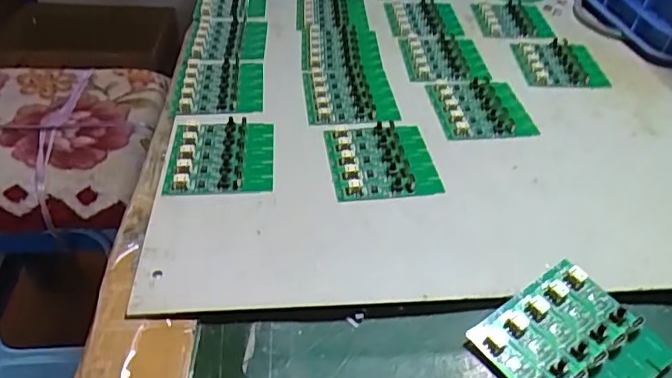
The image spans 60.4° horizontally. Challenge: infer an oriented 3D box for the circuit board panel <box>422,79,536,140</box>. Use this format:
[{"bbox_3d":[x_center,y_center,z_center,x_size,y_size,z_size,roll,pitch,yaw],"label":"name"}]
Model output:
[{"bbox_3d":[0.099,-0.057,0.399,0.061,0.004,0.067,-3,42,-6],"label":"circuit board panel"}]

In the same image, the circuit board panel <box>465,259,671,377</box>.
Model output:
[{"bbox_3d":[0.104,0.069,0.256,0.066,0.013,0.062,-25,49,-27],"label":"circuit board panel"}]

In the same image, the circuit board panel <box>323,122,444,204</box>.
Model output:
[{"bbox_3d":[0.027,-0.019,0.349,0.061,0.004,0.067,-4,43,-7],"label":"circuit board panel"}]

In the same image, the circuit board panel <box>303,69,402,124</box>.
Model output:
[{"bbox_3d":[0.009,-0.066,0.408,0.063,0.007,0.069,-3,42,-6],"label":"circuit board panel"}]

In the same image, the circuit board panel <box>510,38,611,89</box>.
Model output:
[{"bbox_3d":[0.174,-0.100,0.450,0.060,0.006,0.067,3,42,0],"label":"circuit board panel"}]

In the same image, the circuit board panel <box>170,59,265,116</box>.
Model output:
[{"bbox_3d":[-0.083,-0.075,0.412,0.060,0.013,0.072,-1,42,-5],"label":"circuit board panel"}]

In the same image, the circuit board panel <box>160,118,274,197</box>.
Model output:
[{"bbox_3d":[-0.068,-0.022,0.346,0.060,0.004,0.068,-1,42,-4],"label":"circuit board panel"}]

